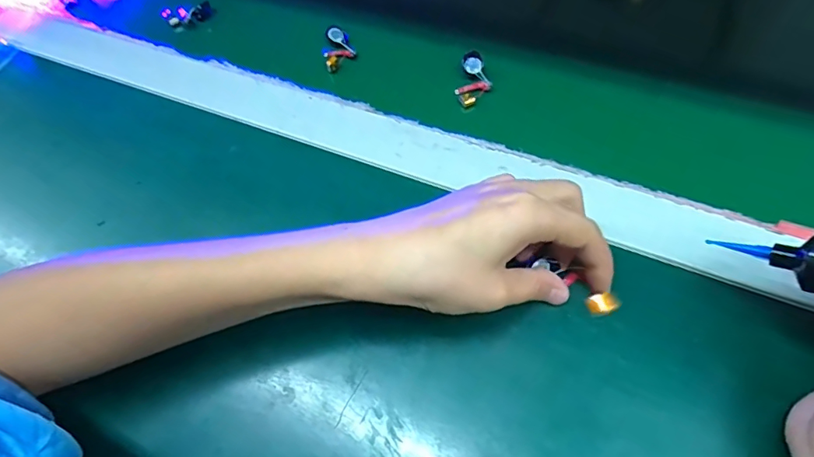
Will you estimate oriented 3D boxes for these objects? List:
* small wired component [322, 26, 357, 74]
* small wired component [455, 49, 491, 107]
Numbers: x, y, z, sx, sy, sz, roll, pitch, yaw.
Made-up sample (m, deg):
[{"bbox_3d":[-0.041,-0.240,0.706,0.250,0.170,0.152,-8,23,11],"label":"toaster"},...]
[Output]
[{"bbox_3d":[-0.054,-0.142,0.374,0.025,0.011,0.043,-17,61,-4],"label":"small wired component"},{"bbox_3d":[0.048,-0.106,0.341,0.023,0.008,0.046,7,74,7],"label":"small wired component"}]

